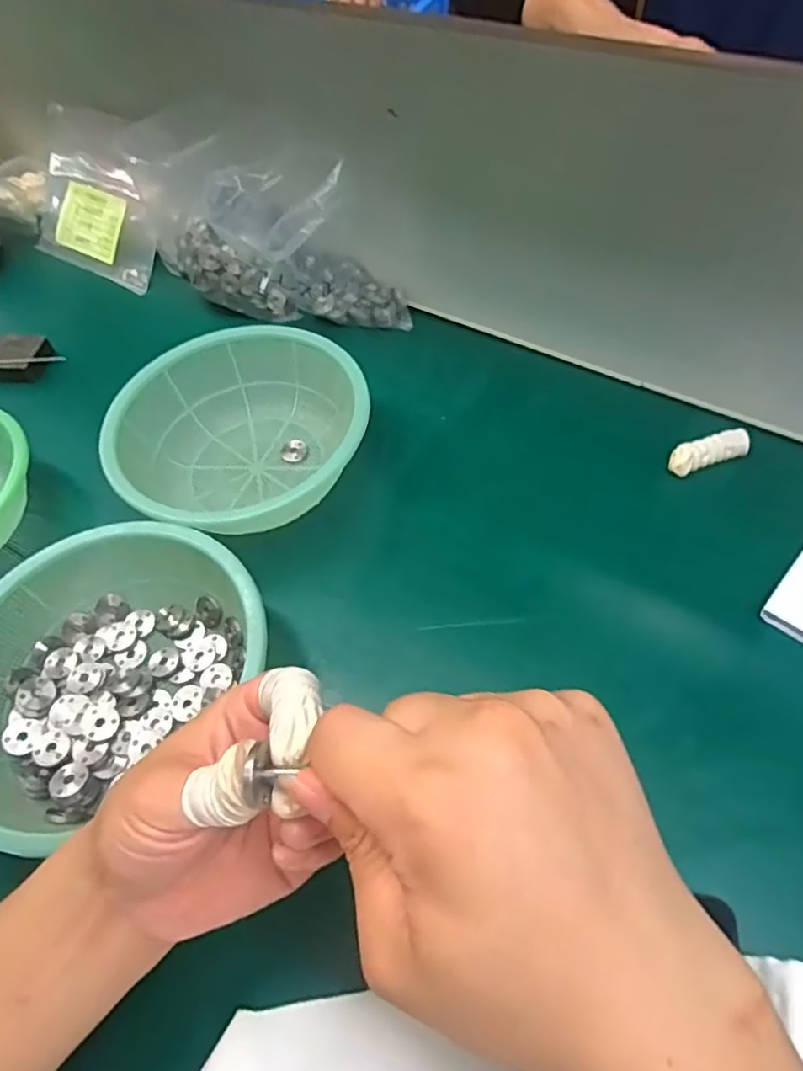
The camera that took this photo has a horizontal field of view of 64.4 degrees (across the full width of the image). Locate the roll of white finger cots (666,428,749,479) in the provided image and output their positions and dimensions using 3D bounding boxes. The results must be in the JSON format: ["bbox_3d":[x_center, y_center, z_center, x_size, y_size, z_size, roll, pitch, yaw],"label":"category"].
[{"bbox_3d":[0.222,-0.060,0.460,0.060,0.013,0.021,-17,56,-6],"label":"roll of white finger cots"}]

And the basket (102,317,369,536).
[{"bbox_3d":[-0.120,-0.075,0.479,0.179,0.068,0.173,-20,56,-7],"label":"basket"}]

